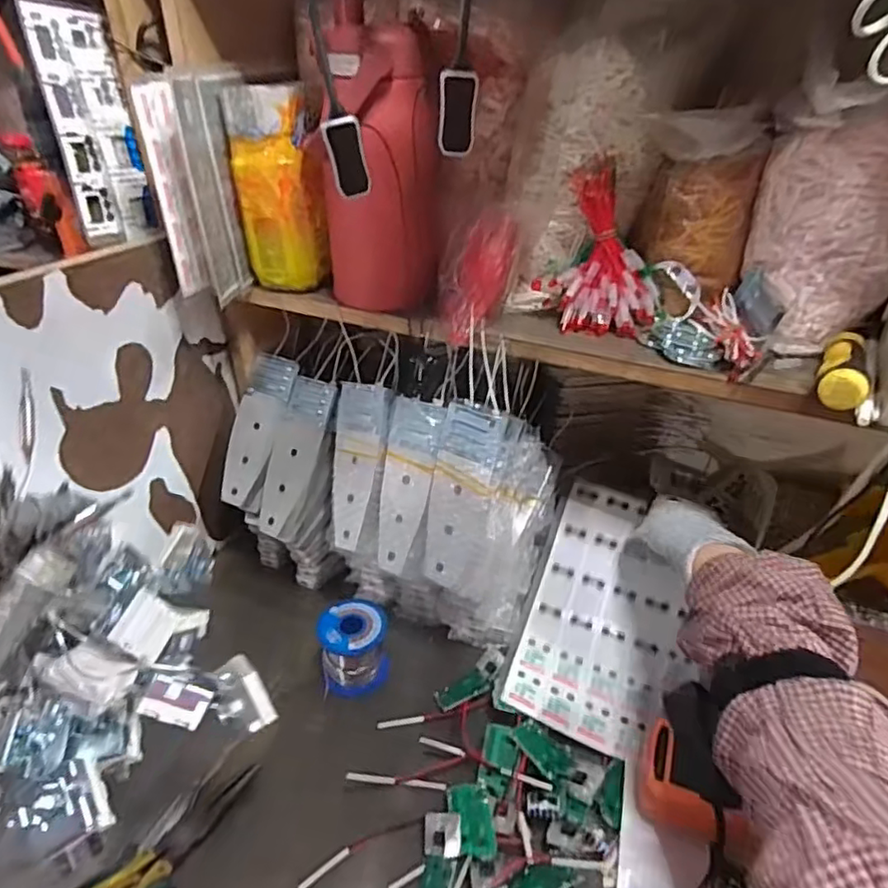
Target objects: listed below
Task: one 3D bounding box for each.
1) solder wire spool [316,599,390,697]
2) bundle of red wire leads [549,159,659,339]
[{"bbox_3d":[-0.083,0.189,0.574,0.061,0.065,0.058,2,33,-1],"label":"solder wire spool"},{"bbox_3d":[0.134,-0.151,0.490,0.081,0.117,0.046,14,35,17],"label":"bundle of red wire leads"}]

